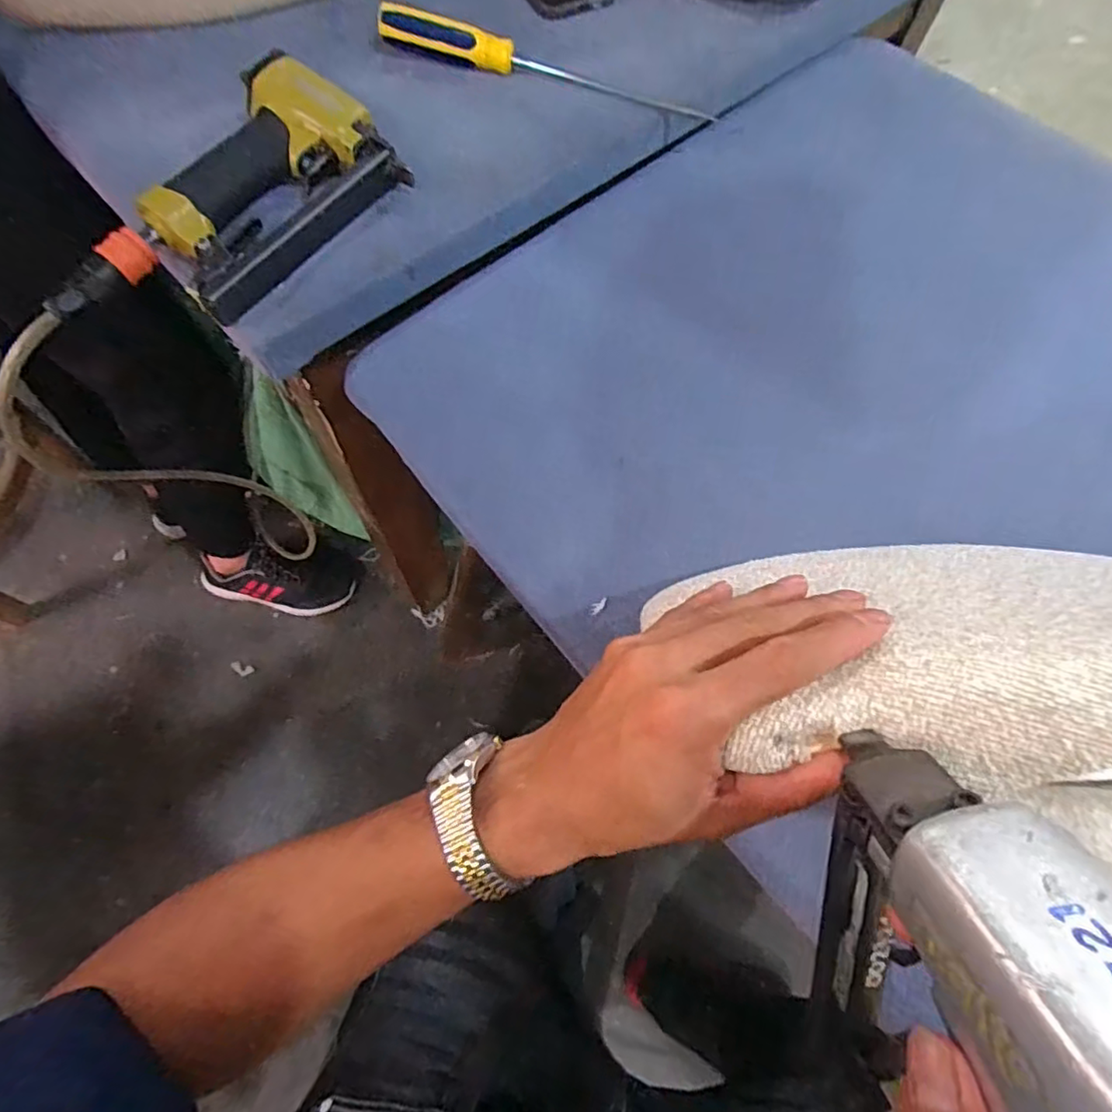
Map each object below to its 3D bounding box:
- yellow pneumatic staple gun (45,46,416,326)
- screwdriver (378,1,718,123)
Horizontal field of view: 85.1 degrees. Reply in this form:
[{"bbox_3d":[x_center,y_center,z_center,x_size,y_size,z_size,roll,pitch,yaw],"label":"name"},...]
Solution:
[{"bbox_3d":[-0.213,-0.240,0.425,0.122,0.066,0.221,31,69,9],"label":"yellow pneumatic staple gun"},{"bbox_3d":[-0.002,-0.422,0.527,0.293,0.028,0.029,7,70,-12],"label":"screwdriver"}]

